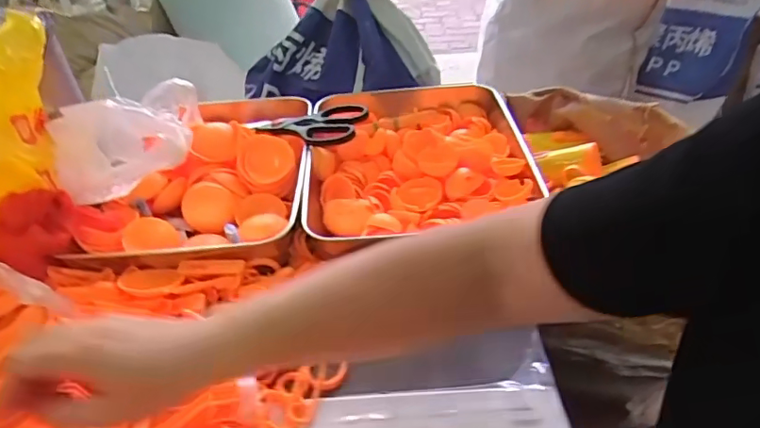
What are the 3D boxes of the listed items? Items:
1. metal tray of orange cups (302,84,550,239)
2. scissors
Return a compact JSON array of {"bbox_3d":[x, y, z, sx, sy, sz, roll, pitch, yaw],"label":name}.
[{"bbox_3d":[0.043,-0.072,0.616,0.249,0.048,0.318,-3,38,1],"label":"metal tray of orange cups"},{"bbox_3d":[-0.090,-0.110,0.637,0.158,0.017,0.081,4,38,26],"label":"scissors"}]

